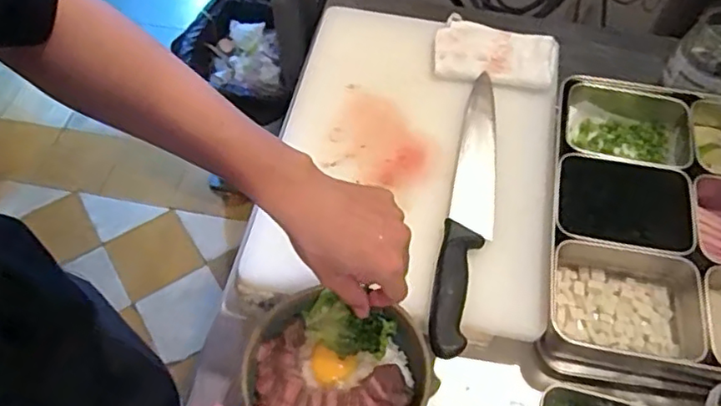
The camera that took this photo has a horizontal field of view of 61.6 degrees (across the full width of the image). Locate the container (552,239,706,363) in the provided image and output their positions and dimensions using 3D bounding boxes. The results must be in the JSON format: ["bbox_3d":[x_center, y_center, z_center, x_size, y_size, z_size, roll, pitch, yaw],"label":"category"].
[{"bbox_3d":[0.258,0.099,0.587,0.147,0.049,0.097,9,58,5],"label":"container"}]

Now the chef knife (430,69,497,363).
[{"bbox_3d":[0.115,-0.001,0.624,0.045,0.020,0.333,11,58,6],"label":"chef knife"}]

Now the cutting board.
[{"bbox_3d":[0.060,-0.064,0.681,0.297,0.022,0.399,10,58,5],"label":"cutting board"}]

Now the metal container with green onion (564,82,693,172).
[{"bbox_3d":[0.307,-0.073,0.702,0.146,0.056,0.113,13,59,7],"label":"metal container with green onion"}]

